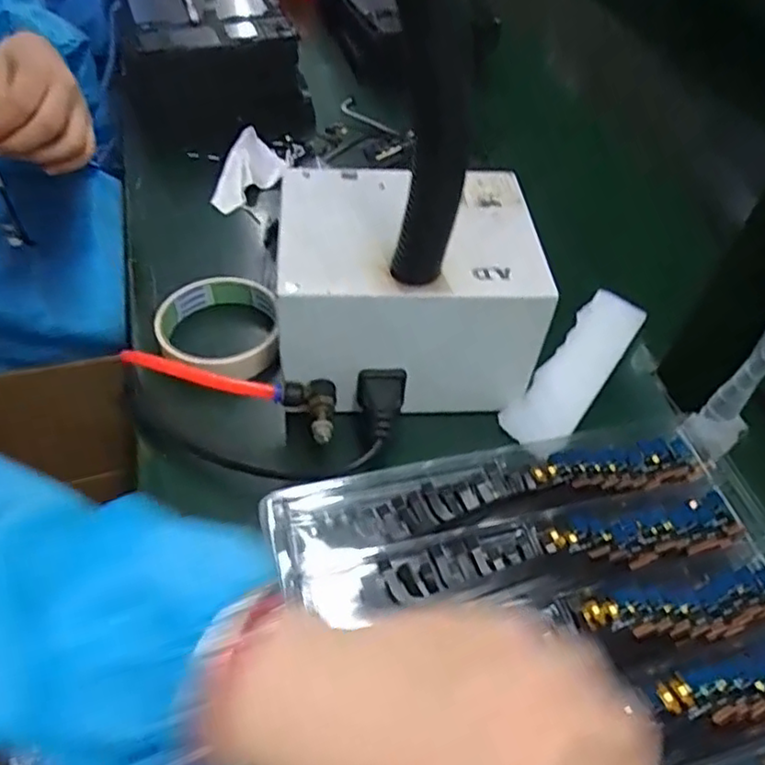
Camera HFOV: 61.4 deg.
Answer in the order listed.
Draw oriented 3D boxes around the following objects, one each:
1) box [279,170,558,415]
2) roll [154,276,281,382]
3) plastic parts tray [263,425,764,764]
[{"bbox_3d":[0.012,-0.059,0.420,0.154,0.108,0.128,0,50,-6],"label":"box"},{"bbox_3d":[-0.113,-0.039,0.447,0.080,0.022,0.094,-3,51,-9],"label":"roll"},{"bbox_3d":[0.095,0.125,0.308,0.269,0.019,0.218,-8,49,-13],"label":"plastic parts tray"}]

